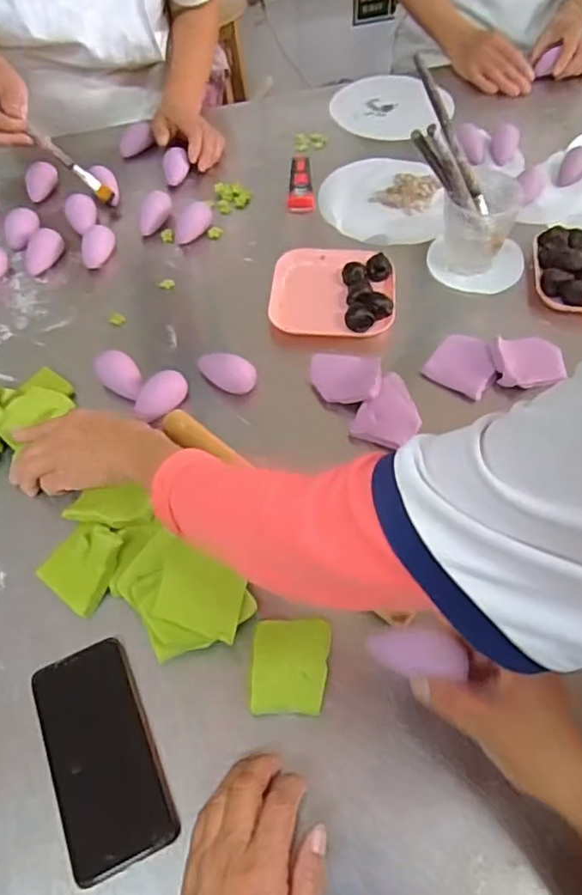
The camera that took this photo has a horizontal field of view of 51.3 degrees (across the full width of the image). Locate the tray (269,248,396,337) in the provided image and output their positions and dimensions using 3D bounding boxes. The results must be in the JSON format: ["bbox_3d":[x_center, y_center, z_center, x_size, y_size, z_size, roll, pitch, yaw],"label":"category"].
[{"bbox_3d":[0.051,-0.194,0.728,0.146,0.026,0.144,5,55,7],"label":"tray"}]

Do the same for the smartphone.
[{"bbox_3d":[-0.143,0.226,0.456,0.075,0.012,0.157,-22,56,-12],"label":"smartphone"}]

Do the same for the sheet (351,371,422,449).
[{"bbox_3d":[0.108,-0.038,0.629,0.060,0.023,0.085,26,60,20],"label":"sheet"}]

